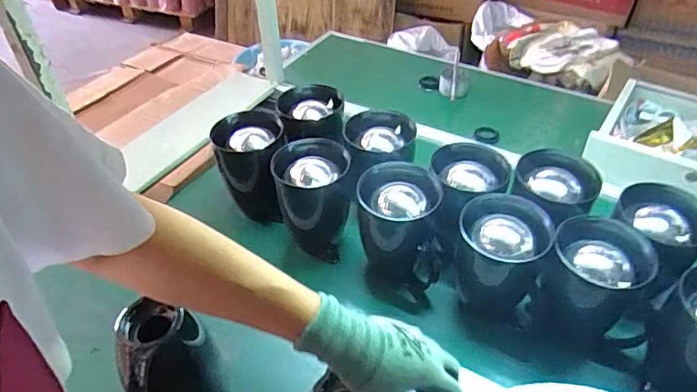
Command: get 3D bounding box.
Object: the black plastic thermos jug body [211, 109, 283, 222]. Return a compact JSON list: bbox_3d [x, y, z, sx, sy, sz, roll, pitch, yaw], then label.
[{"bbox_3d":[-0.184,-0.047,0.984,0.121,0.185,0.138,7,40,7],"label":"black plastic thermos jug body"}]

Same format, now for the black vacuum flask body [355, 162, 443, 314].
[{"bbox_3d":[0.078,0.071,0.865,0.124,0.219,0.122,4,39,3],"label":"black vacuum flask body"}]

